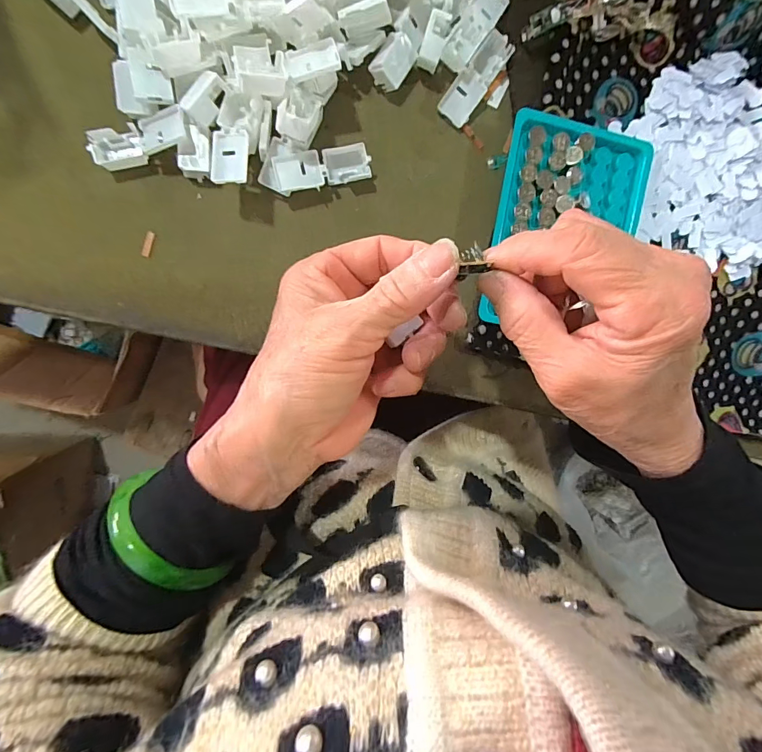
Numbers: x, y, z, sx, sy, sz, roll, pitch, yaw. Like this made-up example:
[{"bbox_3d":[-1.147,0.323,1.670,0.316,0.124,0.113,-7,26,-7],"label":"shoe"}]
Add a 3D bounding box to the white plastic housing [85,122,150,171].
[{"bbox_3d":[-0.147,-0.128,0.230,0.026,0.011,0.020,-9,97,-7],"label":"white plastic housing"}]

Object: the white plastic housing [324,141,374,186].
[{"bbox_3d":[-0.020,-0.128,0.246,0.027,0.011,0.021,-8,97,-7],"label":"white plastic housing"}]

